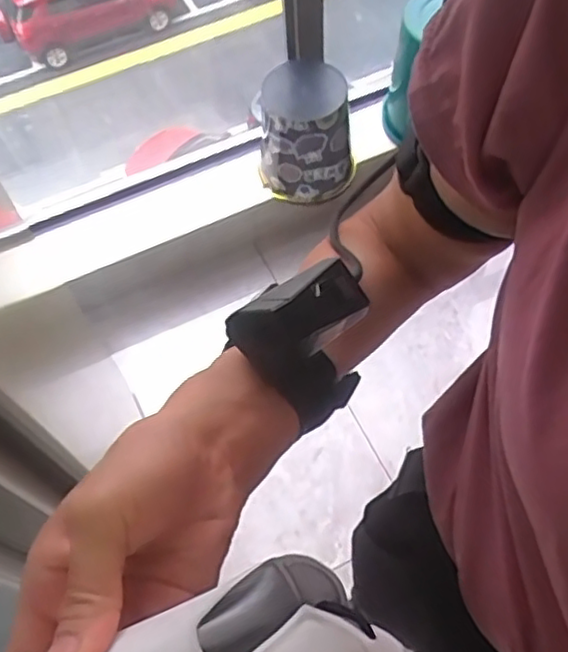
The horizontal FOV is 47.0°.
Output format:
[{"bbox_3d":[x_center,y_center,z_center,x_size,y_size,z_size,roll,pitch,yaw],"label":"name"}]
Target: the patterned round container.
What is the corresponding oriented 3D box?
[{"bbox_3d":[0.049,-0.429,1.444,0.193,0.245,0.211,-2,61,3],"label":"patterned round container"}]

